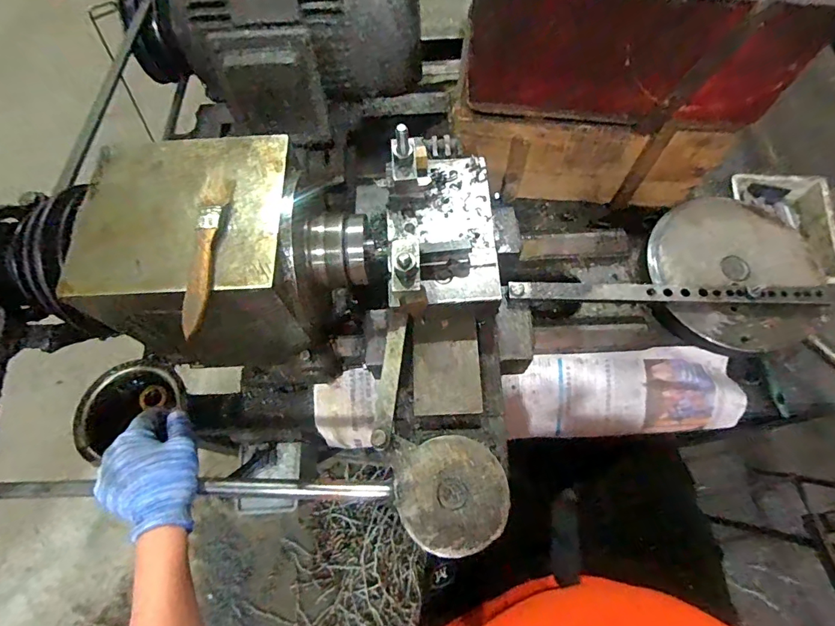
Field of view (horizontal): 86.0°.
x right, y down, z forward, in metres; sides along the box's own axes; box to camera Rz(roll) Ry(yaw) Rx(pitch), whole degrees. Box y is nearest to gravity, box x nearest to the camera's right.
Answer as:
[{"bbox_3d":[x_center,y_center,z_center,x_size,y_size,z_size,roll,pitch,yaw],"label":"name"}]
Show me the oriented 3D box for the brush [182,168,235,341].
[{"bbox_3d":[-0.170,-0.054,0.354,0.026,0.013,0.148,1,67,2],"label":"brush"}]

